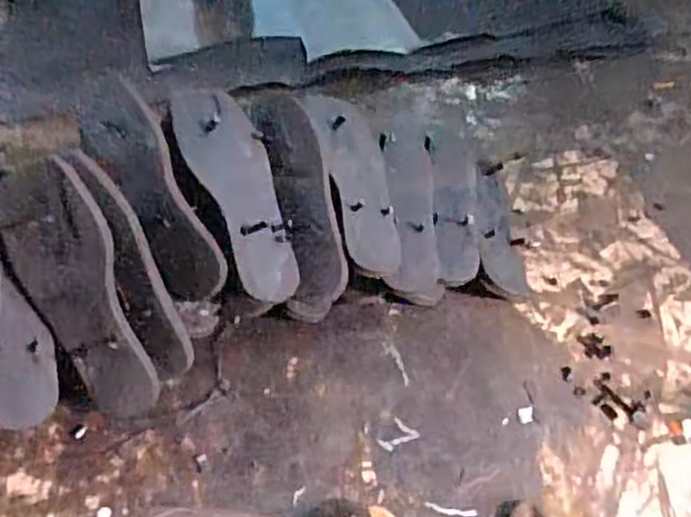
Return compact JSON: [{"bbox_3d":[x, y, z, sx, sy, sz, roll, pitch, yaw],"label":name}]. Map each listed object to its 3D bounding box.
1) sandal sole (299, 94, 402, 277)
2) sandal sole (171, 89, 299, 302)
[{"bbox_3d":[0.007,-0.090,0.752,0.074,0.023,0.241,4,58,-29],"label":"sandal sole"},{"bbox_3d":[-0.104,-0.070,0.692,0.076,0.029,0.231,-19,78,-16],"label":"sandal sole"}]

